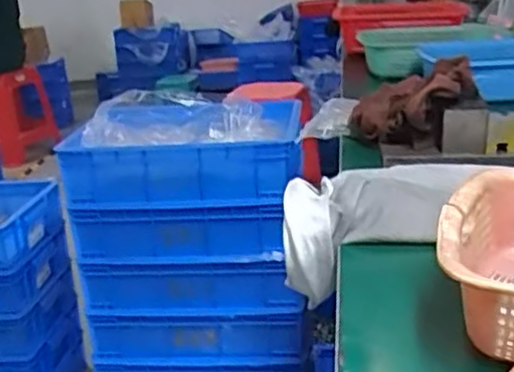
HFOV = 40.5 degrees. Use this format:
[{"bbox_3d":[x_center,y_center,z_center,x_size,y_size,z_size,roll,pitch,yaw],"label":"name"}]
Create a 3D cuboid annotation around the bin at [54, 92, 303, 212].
[{"bbox_3d":[-0.117,-0.061,1.257,0.397,0.141,0.260,-3,19,7],"label":"bin"}]

